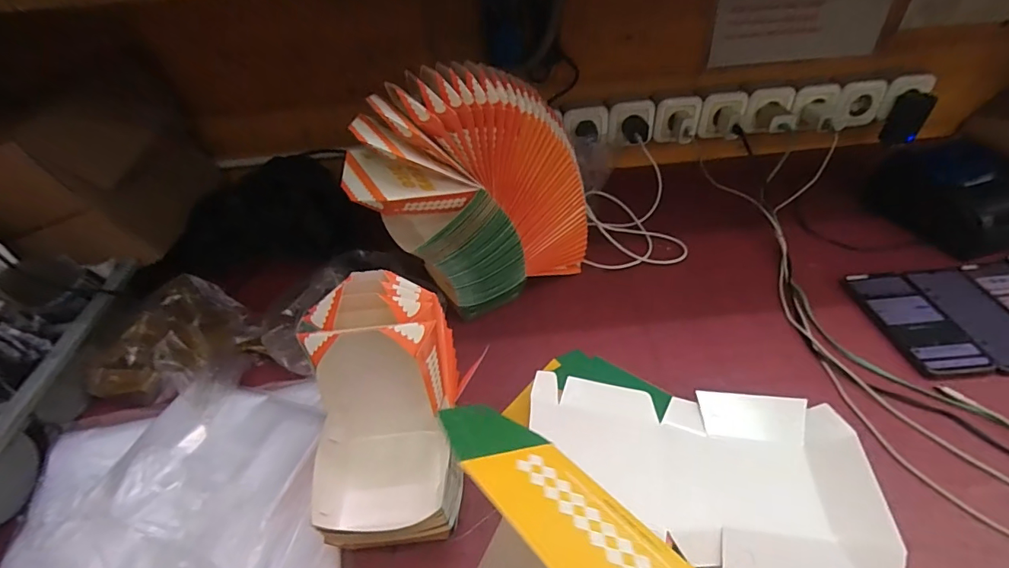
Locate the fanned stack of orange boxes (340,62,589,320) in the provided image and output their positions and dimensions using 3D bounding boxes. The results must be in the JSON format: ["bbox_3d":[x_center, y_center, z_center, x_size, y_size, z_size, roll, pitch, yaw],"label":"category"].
[{"bbox_3d":[-0.037,-0.111,0.578,0.272,0.296,0.103,-27,46,-23],"label":"fanned stack of orange boxes"}]

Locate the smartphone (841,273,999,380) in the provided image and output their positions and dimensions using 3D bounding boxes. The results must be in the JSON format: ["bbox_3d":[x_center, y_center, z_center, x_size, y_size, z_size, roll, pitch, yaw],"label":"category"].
[{"bbox_3d":[0.510,0.041,0.582,0.086,0.008,0.165,-4,41,2],"label":"smartphone"}]

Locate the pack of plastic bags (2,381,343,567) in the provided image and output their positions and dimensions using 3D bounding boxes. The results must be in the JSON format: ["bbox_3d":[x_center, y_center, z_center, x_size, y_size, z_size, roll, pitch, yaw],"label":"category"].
[{"bbox_3d":[-0.322,0.232,0.444,0.318,0.035,0.295,-16,42,-11],"label":"pack of plastic bags"}]

